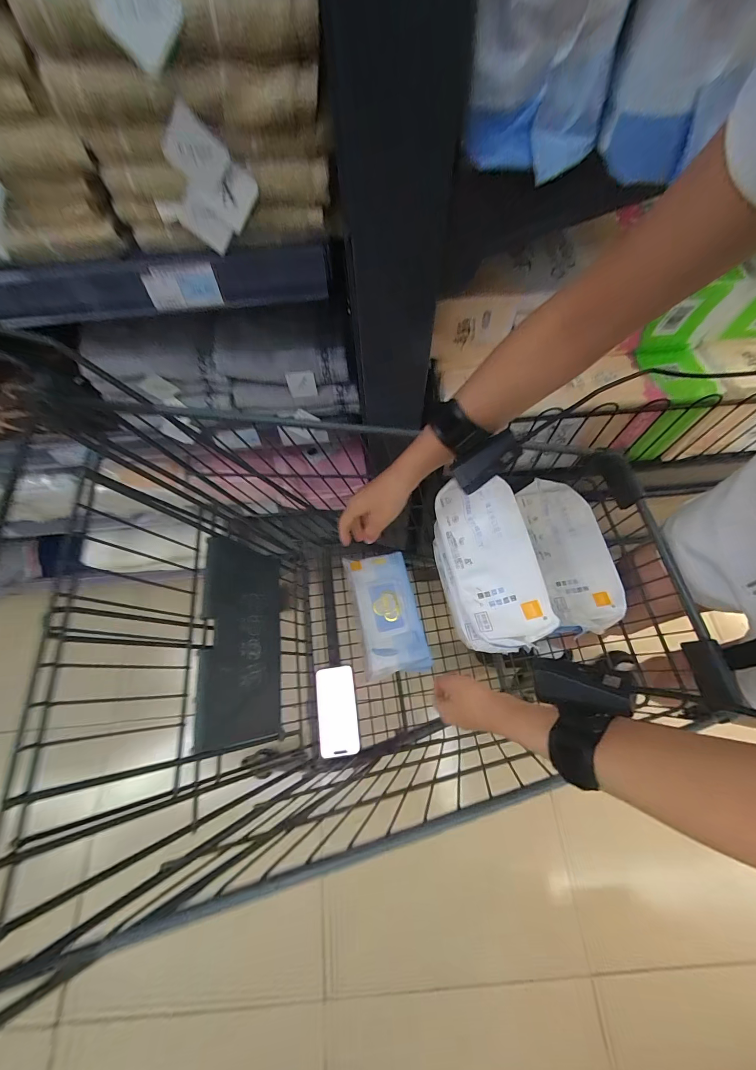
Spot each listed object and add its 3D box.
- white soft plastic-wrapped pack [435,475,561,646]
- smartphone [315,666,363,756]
[{"bbox_3d":[0.142,0.031,0.463,0.103,0.039,0.203,-13,66,10],"label":"white soft plastic-wrapped pack"},{"bbox_3d":[-0.073,0.313,0.649,0.070,0.011,0.143,-8,68,-1],"label":"smartphone"}]

